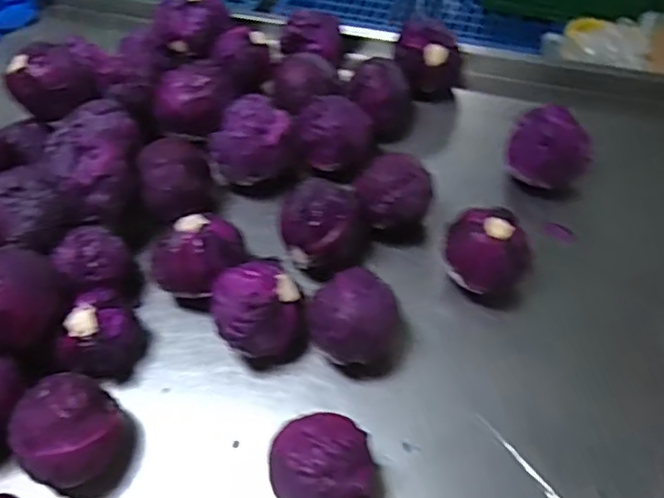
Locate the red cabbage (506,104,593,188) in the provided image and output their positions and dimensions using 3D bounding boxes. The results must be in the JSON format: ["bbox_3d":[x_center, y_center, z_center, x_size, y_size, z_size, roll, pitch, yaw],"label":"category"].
[{"bbox_3d":[0.305,-0.135,0.882,0.111,0.098,0.093,14,55,13],"label":"red cabbage"}]

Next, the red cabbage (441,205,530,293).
[{"bbox_3d":[0.191,-0.003,0.770,0.102,0.084,0.092,12,55,12],"label":"red cabbage"}]

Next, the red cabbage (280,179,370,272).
[{"bbox_3d":[-0.008,-0.025,0.803,0.107,0.096,0.099,-2,53,2],"label":"red cabbage"}]

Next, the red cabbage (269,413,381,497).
[{"bbox_3d":[-0.005,0.225,0.627,0.098,0.102,0.105,-2,53,2],"label":"red cabbage"}]

